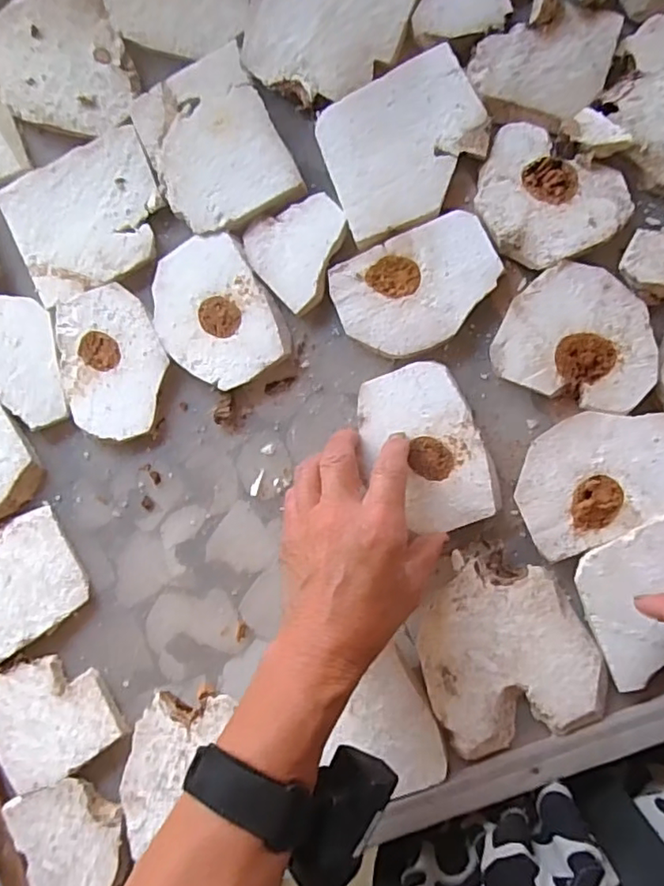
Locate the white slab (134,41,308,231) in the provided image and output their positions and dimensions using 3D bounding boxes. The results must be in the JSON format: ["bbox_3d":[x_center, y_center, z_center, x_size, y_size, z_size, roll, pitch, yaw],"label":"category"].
[{"bbox_3d":[-0.083,-0.206,0.414,0.087,0.009,0.116,-26,85,8],"label":"white slab"}]

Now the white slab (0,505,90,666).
[{"bbox_3d":[-0.237,0.104,0.432,0.104,0.019,0.091,-31,84,7],"label":"white slab"}]

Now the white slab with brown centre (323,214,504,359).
[{"bbox_3d":[0.055,-0.100,0.386,0.103,0.012,0.074,-23,86,8],"label":"white slab with brown centre"}]

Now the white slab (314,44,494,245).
[{"bbox_3d":[0.047,-0.192,0.384,0.100,0.009,0.096,-21,86,8],"label":"white slab"}]

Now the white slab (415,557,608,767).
[{"bbox_3d":[0.108,0.133,0.375,0.104,0.012,0.106,-22,86,8],"label":"white slab"}]

